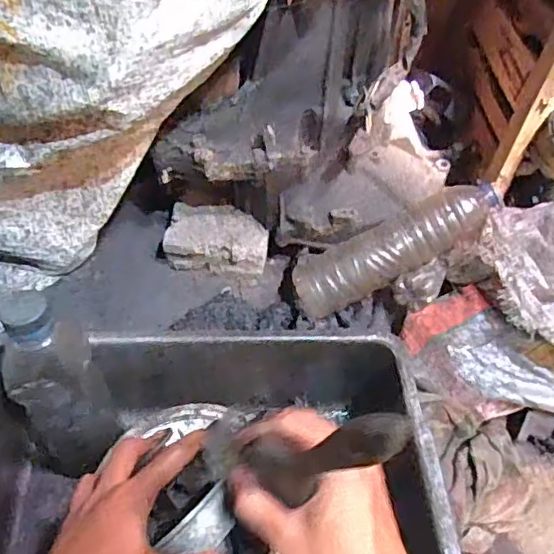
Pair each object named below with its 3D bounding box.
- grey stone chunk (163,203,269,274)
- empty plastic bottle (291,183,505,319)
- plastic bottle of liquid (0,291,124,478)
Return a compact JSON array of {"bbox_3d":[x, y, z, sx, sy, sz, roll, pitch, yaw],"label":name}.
[{"bbox_3d":[-0.098,-0.059,0.968,0.161,0.072,0.094,4,52,-2],"label":"grey stone chunk"},{"bbox_3d":[0.174,-0.045,0.851,0.320,0.078,0.086,-29,53,13],"label":"empty plastic bottle"},{"bbox_3d":[-0.174,0.094,0.471,0.066,0.195,0.057,-25,58,-22],"label":"plastic bottle of liquid"}]

